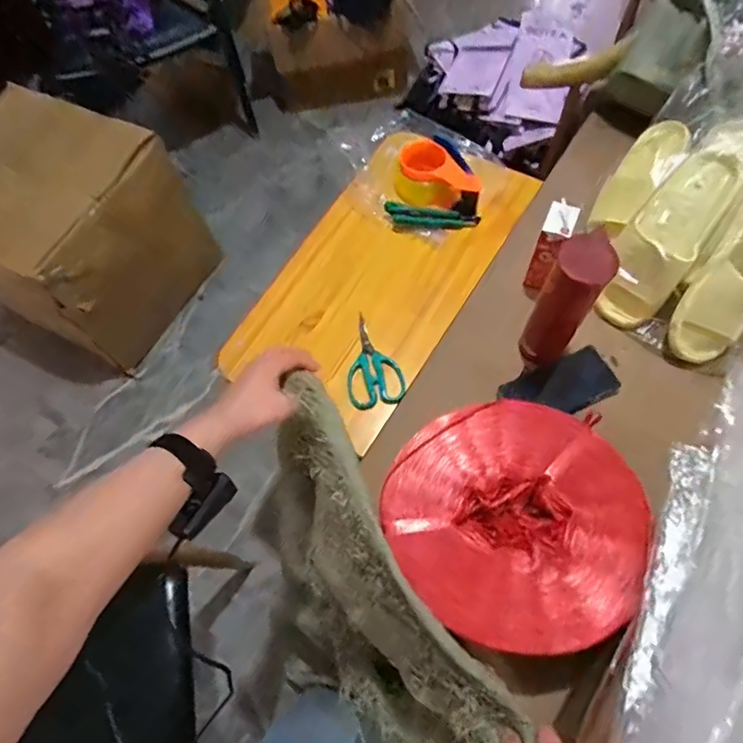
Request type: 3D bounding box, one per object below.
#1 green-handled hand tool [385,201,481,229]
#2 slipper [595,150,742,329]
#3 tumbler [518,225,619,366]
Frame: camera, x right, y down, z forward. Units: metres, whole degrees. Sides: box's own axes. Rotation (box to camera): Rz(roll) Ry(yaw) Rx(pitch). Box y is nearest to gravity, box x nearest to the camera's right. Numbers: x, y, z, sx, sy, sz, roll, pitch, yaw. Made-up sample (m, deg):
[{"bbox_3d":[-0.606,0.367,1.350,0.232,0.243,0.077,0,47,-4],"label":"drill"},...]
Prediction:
[{"bbox_3d":[0.104,-0.265,0.886,0.158,0.027,0.032,7,66,6],"label":"green-handled hand tool"},{"bbox_3d":[0.410,-0.189,0.719,0.099,0.081,0.270,32,111,16],"label":"slipper"},{"bbox_3d":[0.246,-0.078,0.675,0.065,0.193,0.067,30,71,16],"label":"tumbler"}]

